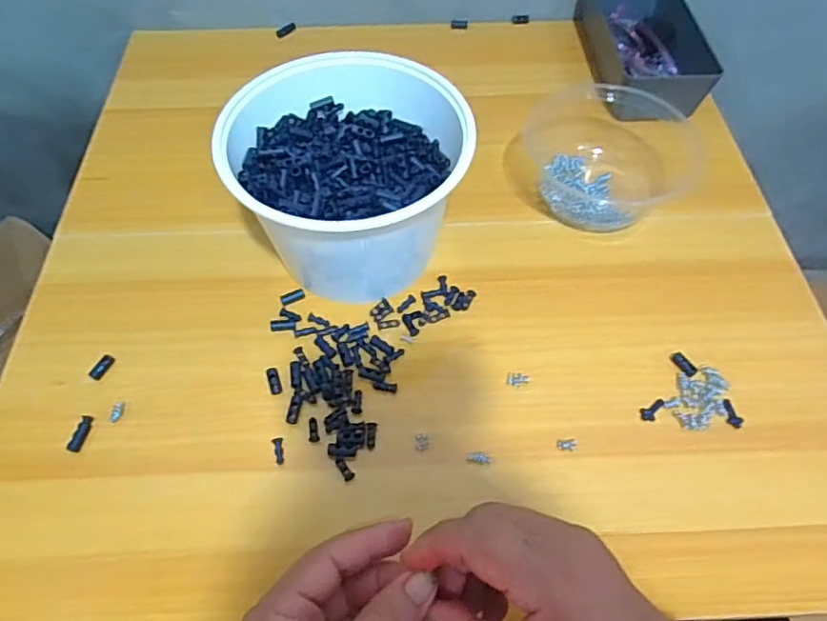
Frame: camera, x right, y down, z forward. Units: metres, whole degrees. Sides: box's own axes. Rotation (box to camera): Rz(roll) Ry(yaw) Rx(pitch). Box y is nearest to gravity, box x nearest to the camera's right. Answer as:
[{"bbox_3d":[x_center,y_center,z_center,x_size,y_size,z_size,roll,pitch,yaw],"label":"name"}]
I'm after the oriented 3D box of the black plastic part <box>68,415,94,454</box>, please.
[{"bbox_3d":[-0.218,0.080,0.383,0.007,0.006,0.025,4,58,1],"label":"black plastic part"}]

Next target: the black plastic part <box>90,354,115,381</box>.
[{"bbox_3d":[-0.218,0.040,0.411,0.008,0.004,0.019,18,59,9],"label":"black plastic part"}]

